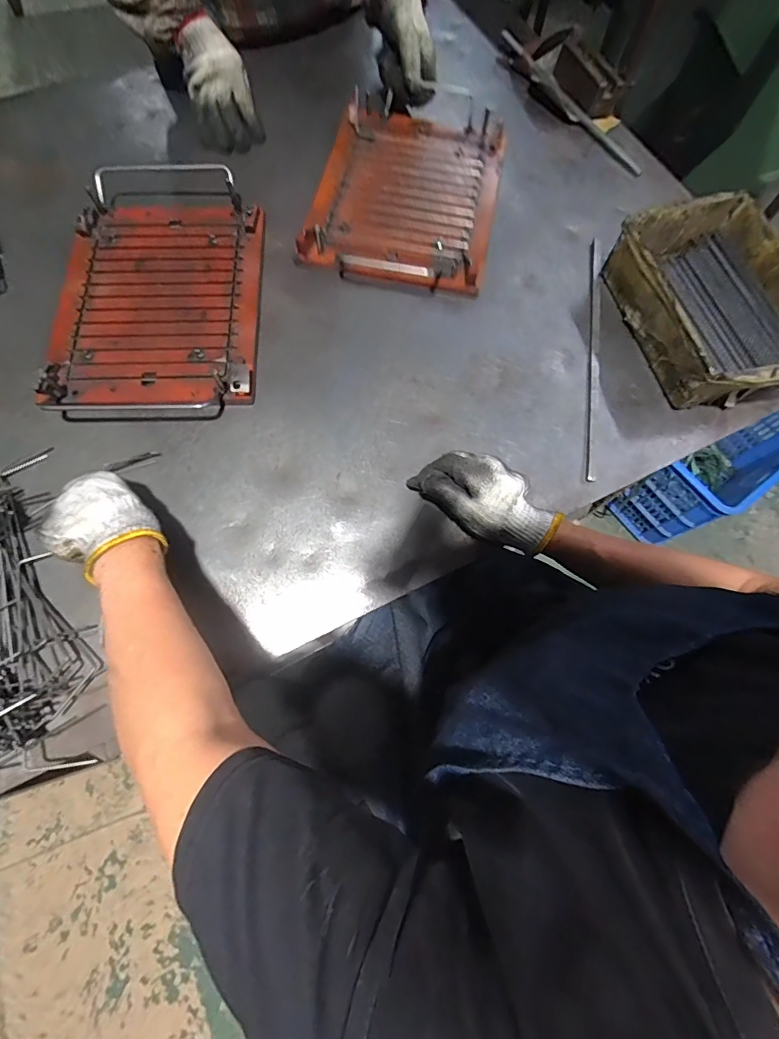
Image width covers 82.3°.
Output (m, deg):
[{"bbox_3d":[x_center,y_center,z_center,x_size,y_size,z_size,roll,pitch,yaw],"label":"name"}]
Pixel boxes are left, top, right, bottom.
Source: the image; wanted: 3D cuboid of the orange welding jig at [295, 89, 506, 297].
[{"bbox_3d":[0.028,-0.467,0.615,0.244,0.032,0.333,13,74,2],"label":"orange welding jig"}]

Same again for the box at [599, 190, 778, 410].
[{"bbox_3d":[0.392,-0.257,0.539,0.178,0.080,0.255,-13,75,-5],"label":"box"}]

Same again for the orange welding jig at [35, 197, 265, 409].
[{"bbox_3d":[-0.287,-0.279,0.554,0.247,0.031,0.320,-3,74,-3],"label":"orange welding jig"}]

